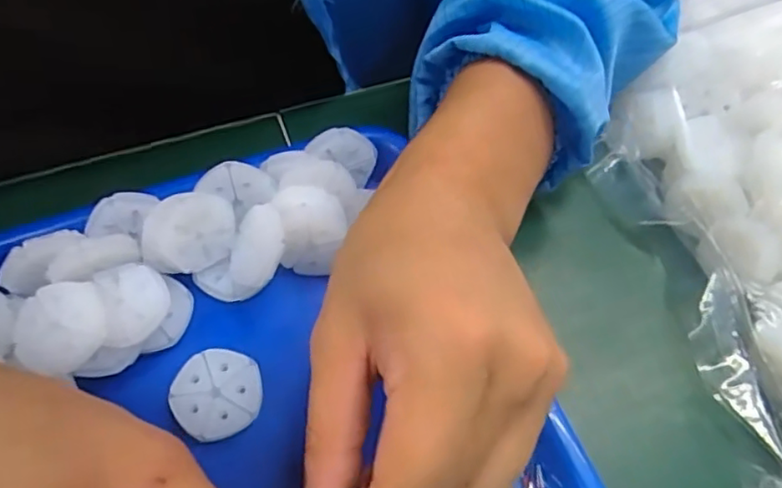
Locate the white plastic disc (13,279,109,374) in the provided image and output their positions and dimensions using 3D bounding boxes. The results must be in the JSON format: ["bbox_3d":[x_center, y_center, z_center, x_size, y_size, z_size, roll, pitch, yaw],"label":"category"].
[{"bbox_3d":[-0.138,0.034,0.252,0.037,0.010,0.036,1,61,-2],"label":"white plastic disc"}]

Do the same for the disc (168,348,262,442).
[{"bbox_3d":[-0.076,0.067,0.269,0.038,0.013,0.038,1,61,-2],"label":"disc"}]

